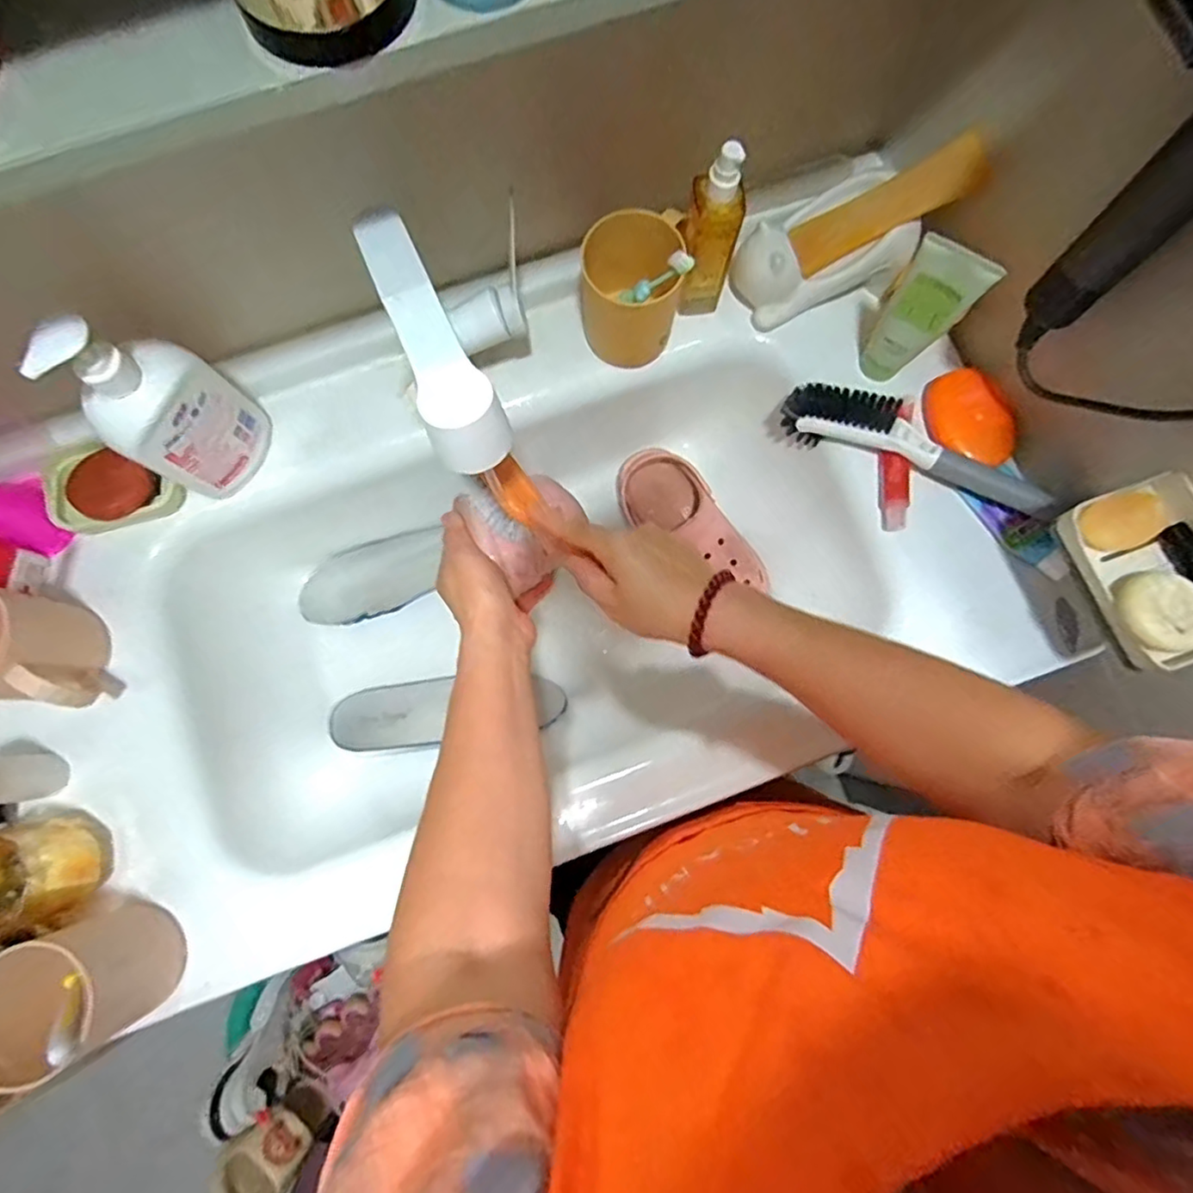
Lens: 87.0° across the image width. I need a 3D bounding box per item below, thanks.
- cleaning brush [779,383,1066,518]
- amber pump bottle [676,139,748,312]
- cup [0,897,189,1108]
[{"bbox_3d":[0.282,-0.127,0.558,0.235,0.062,0.040,28,81,5],"label":"cleaning brush"},{"bbox_3d":[0.094,-0.293,0.517,0.042,0.157,0.025,14,80,3],"label":"amber pump bottle"},{"bbox_3d":[-0.373,0.278,0.443,0.095,0.115,0.086,-30,81,-5],"label":"cup"}]

